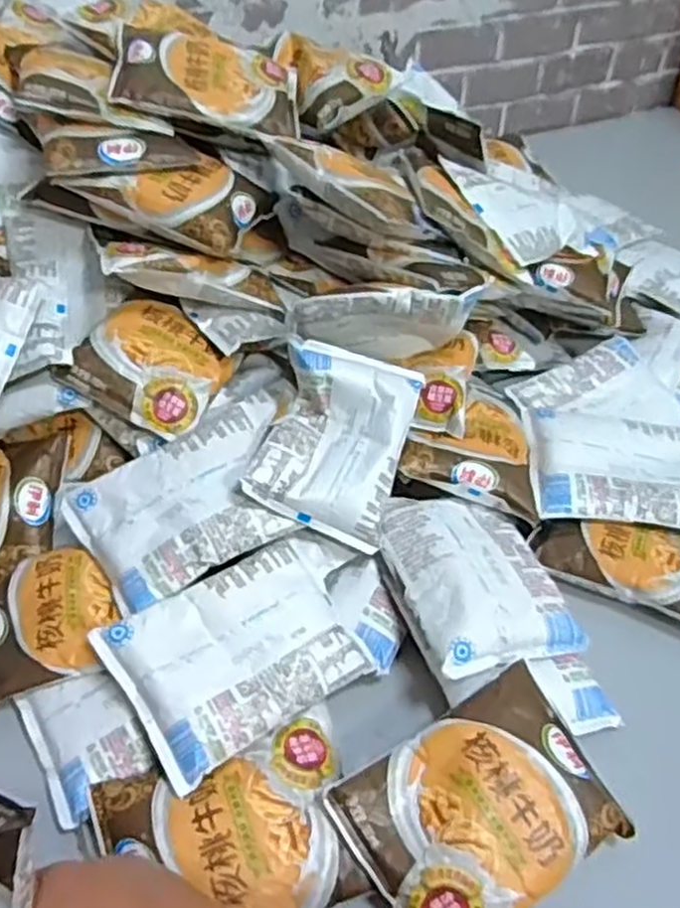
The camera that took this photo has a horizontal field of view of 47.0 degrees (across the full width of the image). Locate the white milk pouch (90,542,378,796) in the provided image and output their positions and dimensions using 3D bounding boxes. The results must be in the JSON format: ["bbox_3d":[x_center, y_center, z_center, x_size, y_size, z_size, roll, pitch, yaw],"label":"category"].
[{"bbox_3d":[-0.055,0.109,0.431,0.128,0.018,0.093,-21,62,-26],"label":"white milk pouch"}]

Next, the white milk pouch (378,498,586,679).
[{"bbox_3d":[0.078,0.070,0.465,0.087,0.023,0.117,-14,47,-15],"label":"white milk pouch"}]

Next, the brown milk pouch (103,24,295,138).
[{"bbox_3d":[-0.090,-0.263,0.549,0.127,0.018,0.095,10,56,-17],"label":"brown milk pouch"}]

